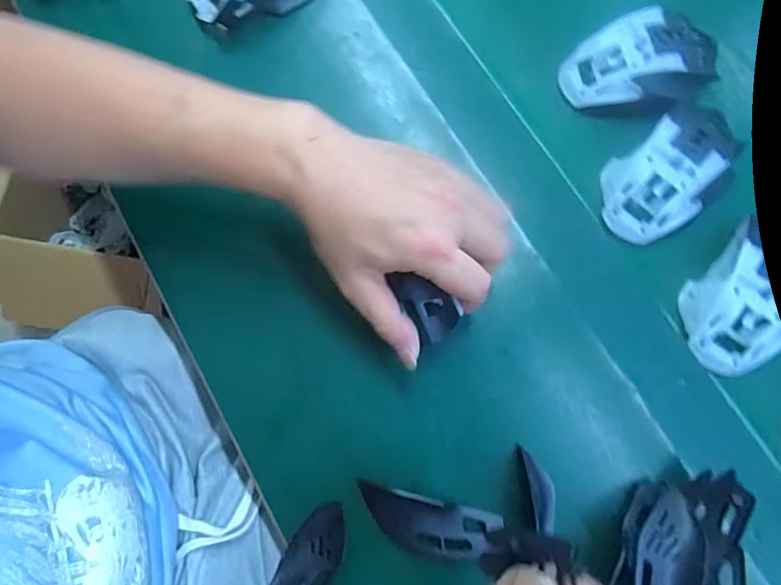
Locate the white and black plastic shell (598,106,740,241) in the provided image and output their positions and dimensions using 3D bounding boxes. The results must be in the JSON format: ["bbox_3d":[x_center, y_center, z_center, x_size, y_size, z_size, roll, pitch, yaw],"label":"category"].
[{"bbox_3d":[0.202,-0.086,0.352,0.106,0.032,0.066,-33,78,-6],"label":"white and black plastic shell"}]

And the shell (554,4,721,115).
[{"bbox_3d":[0.190,-0.171,0.372,0.110,0.033,0.069,-16,77,-2],"label":"shell"}]

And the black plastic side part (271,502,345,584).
[{"bbox_3d":[-0.056,0.180,0.313,0.033,0.011,0.094,28,79,8],"label":"black plastic side part"}]

